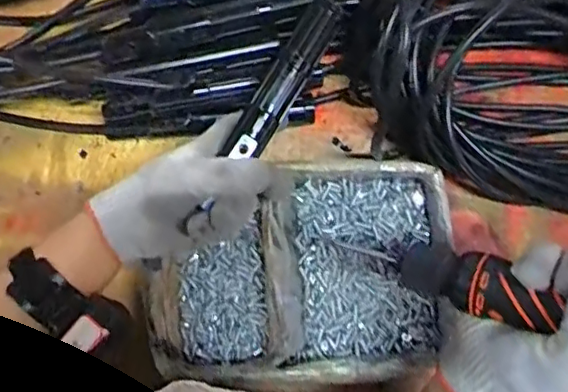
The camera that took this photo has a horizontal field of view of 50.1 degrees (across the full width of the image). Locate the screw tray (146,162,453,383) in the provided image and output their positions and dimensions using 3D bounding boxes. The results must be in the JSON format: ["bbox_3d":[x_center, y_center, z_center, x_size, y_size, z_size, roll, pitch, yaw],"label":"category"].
[{"bbox_3d":[0.015,0.068,0.525,0.249,0.047,0.174,-4,83,-3],"label":"screw tray"}]

